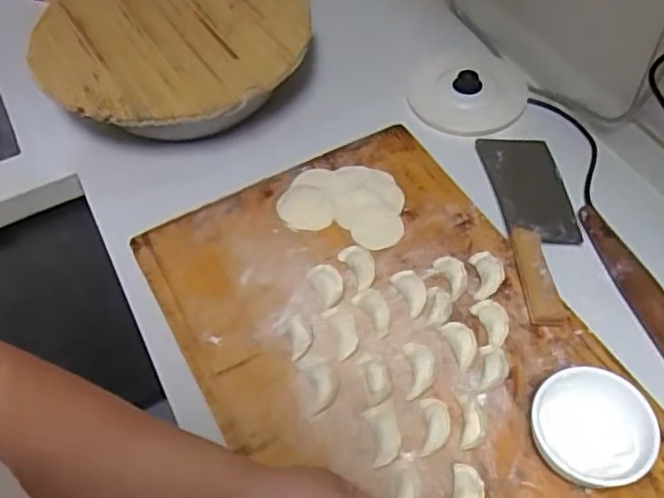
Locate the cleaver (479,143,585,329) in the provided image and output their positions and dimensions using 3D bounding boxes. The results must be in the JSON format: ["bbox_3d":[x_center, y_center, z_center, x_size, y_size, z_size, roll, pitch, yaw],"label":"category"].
[{"bbox_3d":[0.226,-0.039,0.718,0.088,0.031,0.270,-4,54,0],"label":"cleaver"}]

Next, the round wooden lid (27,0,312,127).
[{"bbox_3d":[-0.194,-0.269,0.819,0.320,0.020,0.303,-1,53,1],"label":"round wooden lid"}]

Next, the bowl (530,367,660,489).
[{"bbox_3d":[0.214,0.154,0.555,0.096,0.056,0.093,-1,54,2],"label":"bowl"}]

